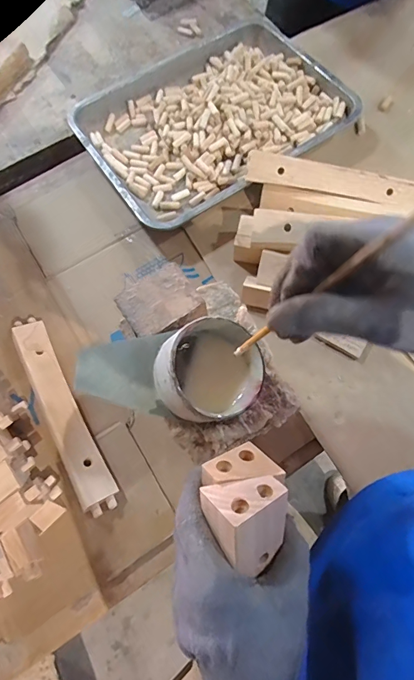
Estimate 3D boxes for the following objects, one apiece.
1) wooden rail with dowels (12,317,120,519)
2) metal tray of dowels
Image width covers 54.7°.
[{"bbox_3d":[-0.182,0.086,0.504,0.040,0.033,0.267,-29,70,-8],"label":"wooden rail with dowels"},{"bbox_3d":[0.007,-0.360,0.653,0.396,0.044,0.301,-33,70,-9],"label":"metal tray of dowels"}]

